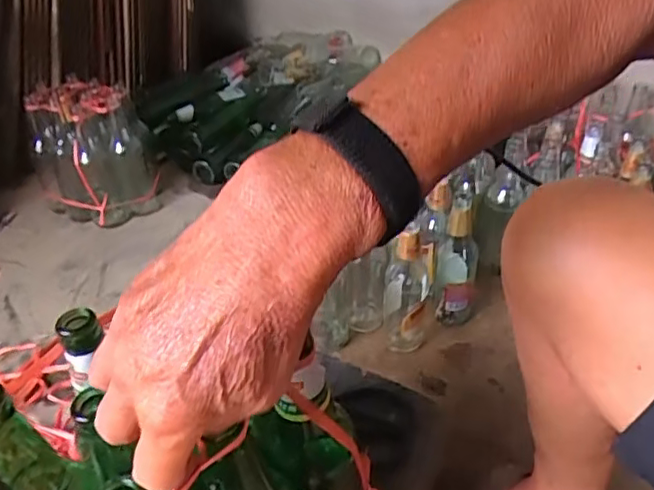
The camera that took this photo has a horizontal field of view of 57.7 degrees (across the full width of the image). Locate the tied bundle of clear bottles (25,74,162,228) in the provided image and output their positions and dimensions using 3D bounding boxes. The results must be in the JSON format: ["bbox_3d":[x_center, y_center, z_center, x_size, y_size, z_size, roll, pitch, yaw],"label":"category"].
[{"bbox_3d":[-0.519,-0.221,1.306,0.245,0.258,0.260,-20,42,-19],"label":"tied bundle of clear bottles"}]

